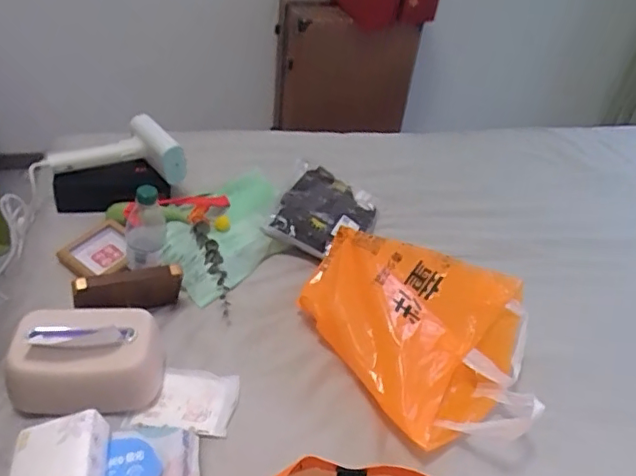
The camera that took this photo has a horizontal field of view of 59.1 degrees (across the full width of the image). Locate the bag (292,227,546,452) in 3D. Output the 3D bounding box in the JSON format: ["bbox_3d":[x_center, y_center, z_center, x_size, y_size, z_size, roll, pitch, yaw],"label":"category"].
[{"bbox_3d":[0.139,0.149,0.845,0.343,0.125,0.260,16,40,12],"label":"bag"}]

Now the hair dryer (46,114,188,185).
[{"bbox_3d":[-0.383,-0.176,1.095,0.254,0.076,0.113,2,40,-6],"label":"hair dryer"}]

